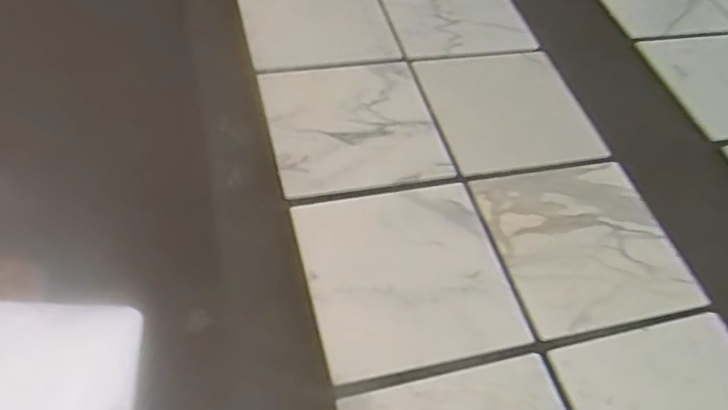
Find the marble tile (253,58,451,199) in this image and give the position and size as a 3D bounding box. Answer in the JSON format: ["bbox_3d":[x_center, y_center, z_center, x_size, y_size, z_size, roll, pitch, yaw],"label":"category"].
[{"bbox_3d":[-0.022,-0.148,1.107,0.289,0.010,0.289,-9,54,-11],"label":"marble tile"}]

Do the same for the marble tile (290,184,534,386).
[{"bbox_3d":[0.061,0.101,0.939,0.287,0.011,0.290,-8,54,-10],"label":"marble tile"}]

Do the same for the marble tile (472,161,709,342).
[{"bbox_3d":[0.354,0.058,1.003,0.285,0.012,0.287,-8,54,-11],"label":"marble tile"}]

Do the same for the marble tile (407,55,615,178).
[{"bbox_3d":[0.266,-0.183,1.169,0.274,0.021,0.290,-9,54,-11],"label":"marble tile"}]

